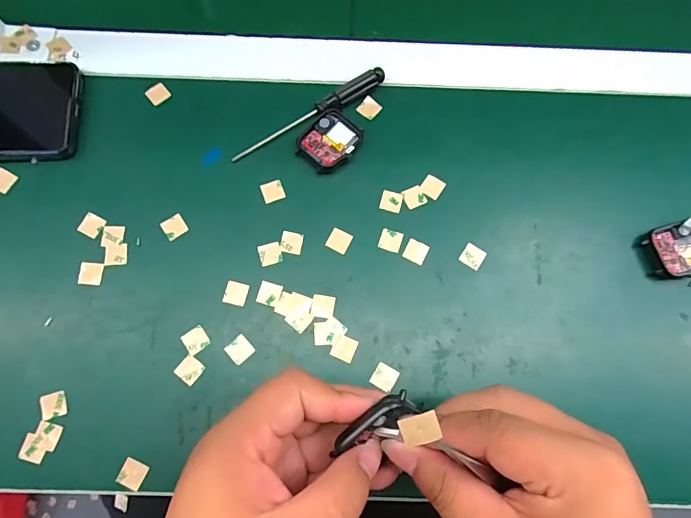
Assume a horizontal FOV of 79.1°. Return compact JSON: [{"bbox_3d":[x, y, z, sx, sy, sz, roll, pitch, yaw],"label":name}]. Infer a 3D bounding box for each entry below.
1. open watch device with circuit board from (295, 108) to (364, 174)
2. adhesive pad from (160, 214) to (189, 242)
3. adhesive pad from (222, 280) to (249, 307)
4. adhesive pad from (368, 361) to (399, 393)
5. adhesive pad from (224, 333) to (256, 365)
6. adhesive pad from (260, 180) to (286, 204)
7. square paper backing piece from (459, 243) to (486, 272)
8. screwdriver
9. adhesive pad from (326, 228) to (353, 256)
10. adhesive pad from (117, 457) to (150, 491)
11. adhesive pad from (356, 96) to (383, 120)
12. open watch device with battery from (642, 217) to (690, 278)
[{"bbox_3d":[-0.013,-0.089,0.316,0.039,0.011,0.045,42,79,8],"label":"open watch device with circuit board"},{"bbox_3d":[-0.124,-0.023,0.302,0.016,0.004,0.015,-35,80,-9],"label":"adhesive pad"},{"bbox_3d":[-0.076,0.024,0.289,0.015,0.004,0.015,13,77,2],"label":"adhesive pad"},{"bbox_3d":[0.026,0.079,0.279,0.016,0.004,0.016,30,78,6],"label":"adhesive pad"},{"bbox_3d":[-0.071,0.061,0.281,0.016,0.004,0.015,-42,81,-10],"label":"adhesive pad"},{"bbox_3d":[-0.054,-0.050,0.309,0.016,0.004,0.015,-20,78,-6],"label":"adhesive pad"},{"bbox_3d":[0.092,-0.002,0.300,0.016,0.004,0.015,31,78,6],"label":"square paper backing piece"},{"bbox_3d":[-0.027,-0.110,0.319,0.132,0.013,0.010,-29,79,-8],"label":"screwdriver"},{"bbox_3d":[-0.004,-0.013,0.301,0.016,0.004,0.016,26,77,5],"label":"adhesive pad"},{"bbox_3d":[-0.132,0.135,0.260,0.017,0.004,0.016,17,79,14],"label":"adhesive pad"},{"bbox_3d":[0.019,-0.119,0.329,0.015,0.004,0.015,38,79,8],"label":"adhesive pad"},{"bbox_3d":[0.238,-0.009,0.293,0.046,0.030,0.041,-8,77,-3],"label":"open watch device with battery"}]

